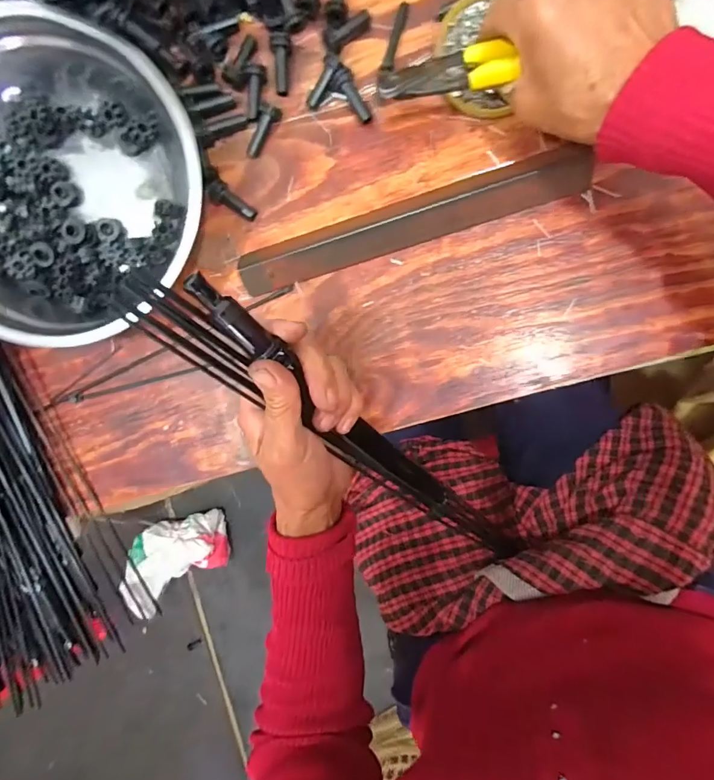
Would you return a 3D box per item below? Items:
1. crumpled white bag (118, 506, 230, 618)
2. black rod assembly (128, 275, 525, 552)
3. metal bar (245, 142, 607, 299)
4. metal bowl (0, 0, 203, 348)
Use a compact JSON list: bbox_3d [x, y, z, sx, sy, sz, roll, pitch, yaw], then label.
[{"bbox_3d":[-0.467,0.424,1.134,0.284,0.091,0.182,-33,90,9],"label":"crumpled white bag"},{"bbox_3d":[0.024,0.058,0.361,0.039,0.023,0.447,-42,128,10],"label":"black rod assembly"},{"bbox_3d":[0.038,-0.126,0.337,0.264,0.019,0.032,-16,95,9],"label":"metal bar"},{"bbox_3d":[-0.225,-0.156,0.333,0.218,0.078,0.190,-22,94,9],"label":"metal bowl"}]

